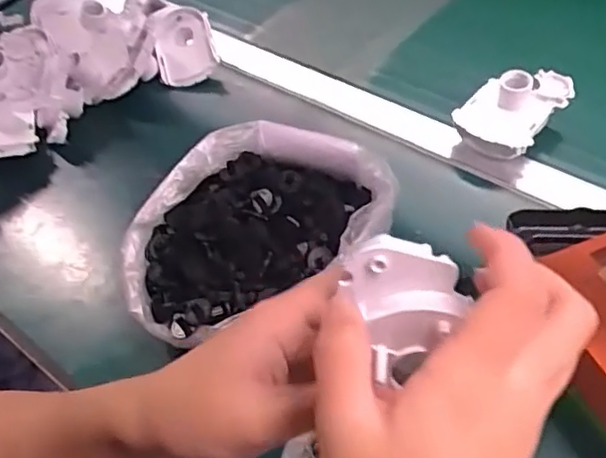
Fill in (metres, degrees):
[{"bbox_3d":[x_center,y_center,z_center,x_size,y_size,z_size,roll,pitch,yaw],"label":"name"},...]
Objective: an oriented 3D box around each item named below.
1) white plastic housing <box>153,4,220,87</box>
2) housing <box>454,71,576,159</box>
[{"bbox_3d":[-0.129,-0.202,0.698,0.064,0.026,0.092,-13,87,4],"label":"white plastic housing"},{"bbox_3d":[0.188,-0.114,0.569,0.069,0.041,0.097,35,63,24],"label":"housing"}]

